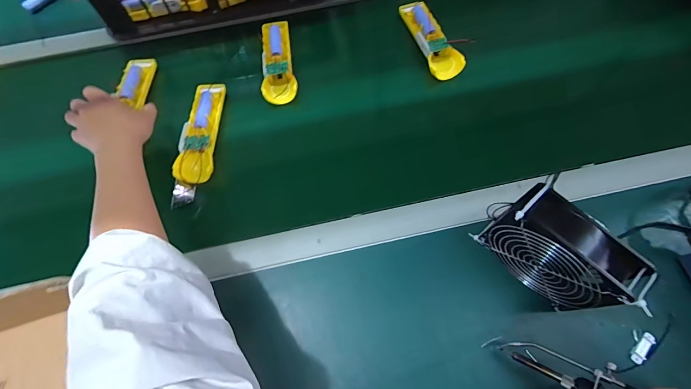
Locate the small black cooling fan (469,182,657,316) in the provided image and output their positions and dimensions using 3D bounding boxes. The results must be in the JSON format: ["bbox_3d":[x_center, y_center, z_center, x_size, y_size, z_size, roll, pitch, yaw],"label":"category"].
[{"bbox_3d":[0.217,0.063,0.358,0.046,0.122,0.128,-43,72,-15],"label":"small black cooling fan"}]

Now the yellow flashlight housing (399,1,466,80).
[{"bbox_3d":[0.141,-0.261,0.558,0.050,0.025,0.164,-16,68,-5],"label":"yellow flashlight housing"}]

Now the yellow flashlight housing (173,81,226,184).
[{"bbox_3d":[-0.213,-0.095,0.498,0.050,0.017,0.168,-2,67,1],"label":"yellow flashlight housing"}]

